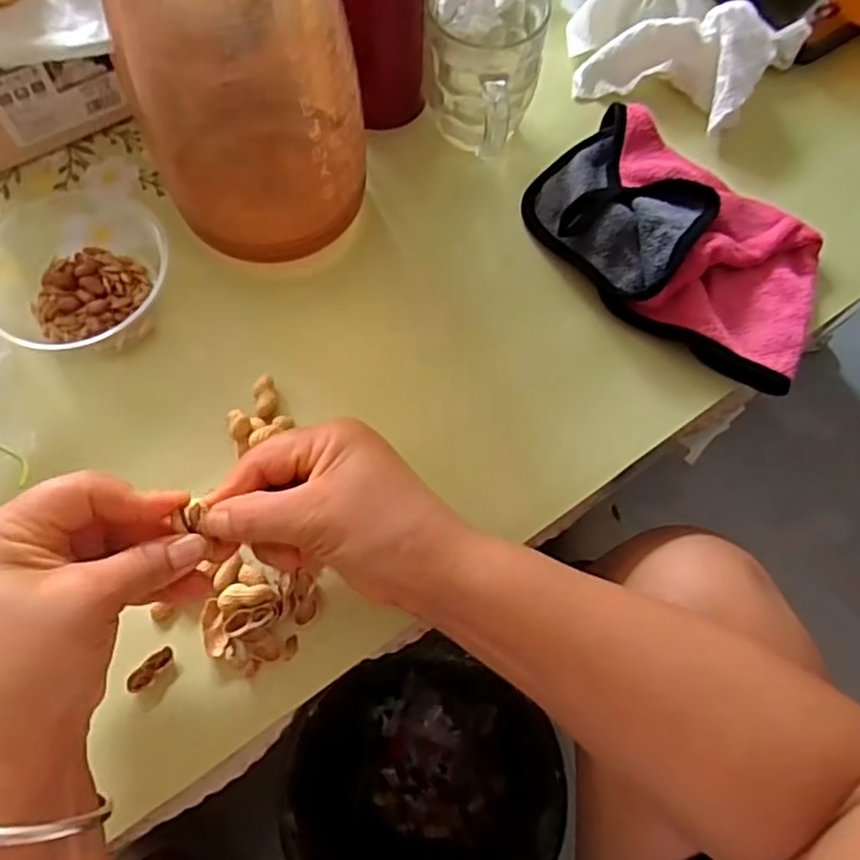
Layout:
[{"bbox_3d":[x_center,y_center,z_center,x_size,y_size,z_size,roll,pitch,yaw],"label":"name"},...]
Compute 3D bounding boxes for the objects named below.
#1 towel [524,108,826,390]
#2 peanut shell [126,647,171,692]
[{"bbox_3d":[0.161,-0.124,0.426,0.199,0.034,0.126,36,72,12],"label":"towel"},{"bbox_3d":[-0.142,0.122,0.337,0.009,0.005,0.026,42,73,14],"label":"peanut shell"}]

